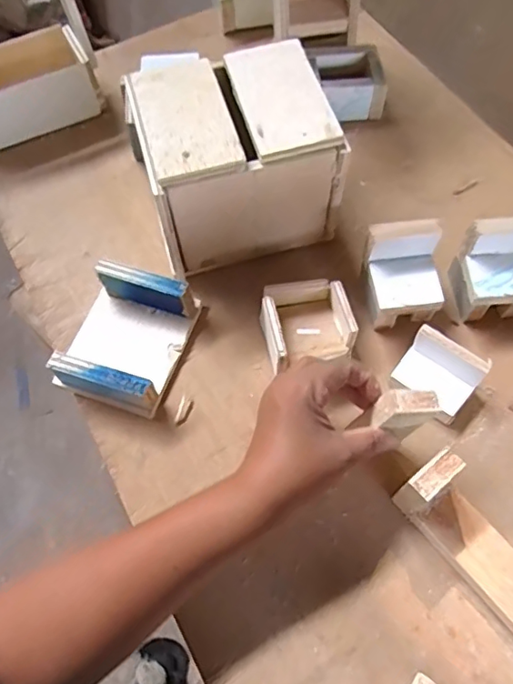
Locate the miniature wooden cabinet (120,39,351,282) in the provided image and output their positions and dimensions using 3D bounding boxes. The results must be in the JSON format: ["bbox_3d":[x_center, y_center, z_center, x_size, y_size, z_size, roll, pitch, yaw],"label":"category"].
[{"bbox_3d":[-0.018,-0.158,0.502,0.156,0.143,0.125,-16,64,-6],"label":"miniature wooden cabinet"}]

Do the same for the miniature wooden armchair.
[{"bbox_3d":[0.043,-0.014,0.487,0.077,0.047,0.073,-13,64,-5],"label":"miniature wooden armchair"}]

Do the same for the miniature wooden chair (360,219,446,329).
[{"bbox_3d":[0.128,-0.056,0.489,0.063,0.075,0.067,-2,63,1],"label":"miniature wooden chair"}]

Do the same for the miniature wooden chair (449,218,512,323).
[{"bbox_3d":[0.213,-0.061,0.489,0.063,0.075,0.061,-3,63,1],"label":"miniature wooden chair"}]

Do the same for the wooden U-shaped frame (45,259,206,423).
[{"bbox_3d":[-0.118,-0.004,0.483,0.099,0.053,0.114,15,65,9],"label":"wooden U-shaped frame"}]

